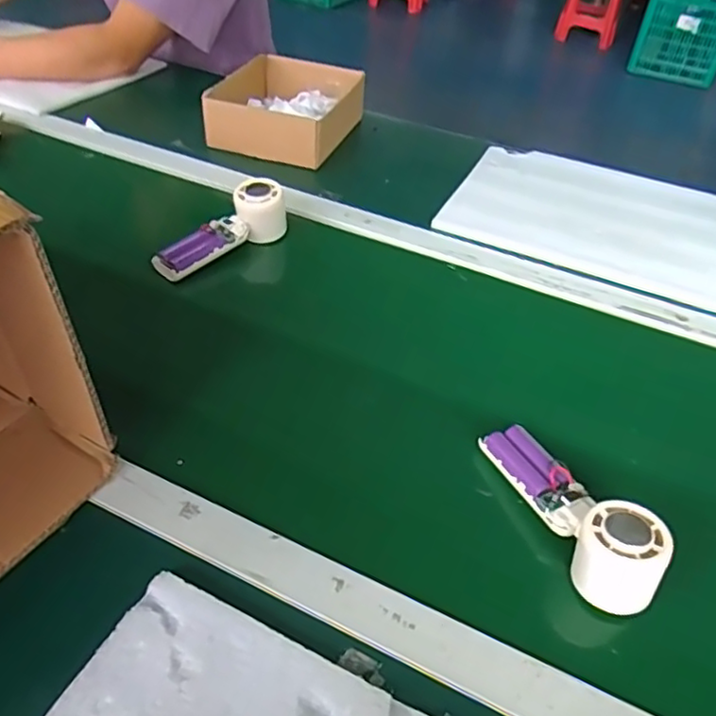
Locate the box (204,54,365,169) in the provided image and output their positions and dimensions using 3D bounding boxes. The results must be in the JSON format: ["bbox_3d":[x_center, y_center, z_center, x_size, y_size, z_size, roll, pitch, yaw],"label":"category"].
[{"bbox_3d":[-0.104,-0.362,0.927,0.171,0.074,0.201,15,44,10],"label":"box"}]

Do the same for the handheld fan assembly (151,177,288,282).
[{"bbox_3d":[-0.150,-0.144,0.697,0.048,0.052,0.159,30,48,24],"label":"handheld fan assembly"}]

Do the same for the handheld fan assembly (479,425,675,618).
[{"bbox_3d":[0.151,0.109,0.467,0.049,0.067,0.161,-22,49,-26],"label":"handheld fan assembly"}]

